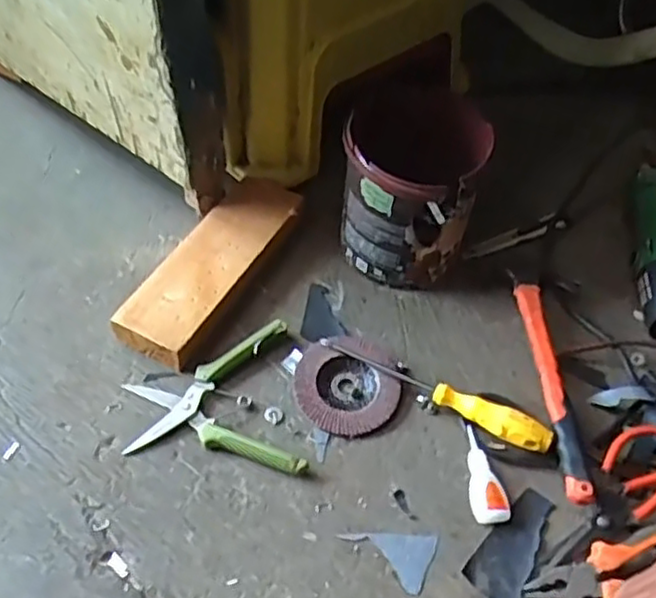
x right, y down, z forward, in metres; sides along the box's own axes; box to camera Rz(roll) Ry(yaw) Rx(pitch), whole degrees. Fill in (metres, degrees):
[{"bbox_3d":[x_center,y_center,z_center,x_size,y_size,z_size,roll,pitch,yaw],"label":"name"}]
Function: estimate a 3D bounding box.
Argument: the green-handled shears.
[{"bbox_3d":[-0.101,0.087,0.624,0.151,0.021,0.142,1,52,-3],"label":"green-handled shears"}]

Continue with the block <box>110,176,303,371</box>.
[{"bbox_3d":[-0.112,-0.035,0.707,0.084,0.040,0.237,26,55,15],"label":"block"}]

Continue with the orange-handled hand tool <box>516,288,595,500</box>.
[{"bbox_3d":[0.211,0.081,0.651,0.025,0.025,0.228,1,52,-4],"label":"orange-handled hand tool"}]

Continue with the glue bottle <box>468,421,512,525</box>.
[{"bbox_3d":[0.133,0.152,0.604,0.029,0.014,0.086,-6,53,-9],"label":"glue bottle"}]

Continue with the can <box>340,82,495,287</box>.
[{"bbox_3d":[0.084,-0.116,0.718,0.134,0.156,0.164,17,53,9],"label":"can"}]

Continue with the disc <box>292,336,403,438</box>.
[{"bbox_3d":[0.019,0.079,0.642,0.097,0.021,0.091,2,52,-3],"label":"disc"}]

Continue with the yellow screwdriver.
[{"bbox_3d":[0.099,0.083,0.641,0.219,0.029,0.026,26,55,16],"label":"yellow screwdriver"}]

